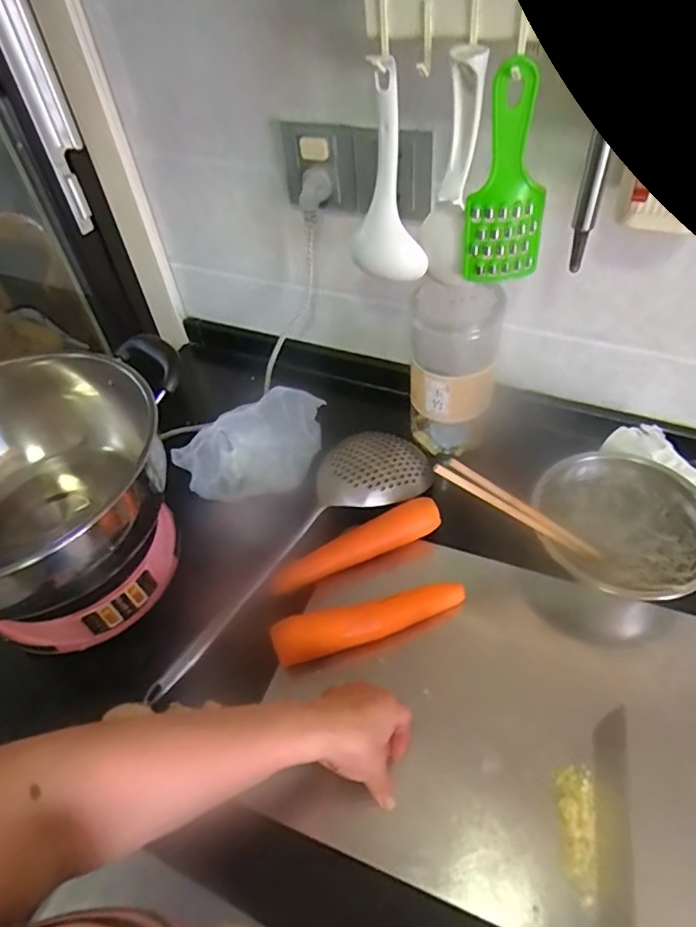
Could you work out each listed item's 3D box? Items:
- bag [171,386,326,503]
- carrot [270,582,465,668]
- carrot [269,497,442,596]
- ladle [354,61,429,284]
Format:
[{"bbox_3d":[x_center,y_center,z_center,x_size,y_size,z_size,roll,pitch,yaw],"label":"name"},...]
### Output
[{"bbox_3d":[-0.108,-0.016,0.670,0.174,0.096,0.068,-32,54,-22],"label":"bag"},{"bbox_3d":[0.023,0.153,0.533,0.186,0.053,0.035,-13,50,-8],"label":"carrot"},{"bbox_3d":[0.009,0.092,0.594,0.192,0.044,0.033,-22,51,-14],"label":"carrot"},{"bbox_3d":[0.036,-0.244,0.485,0.064,0.170,0.035,-4,49,0],"label":"ladle"}]

